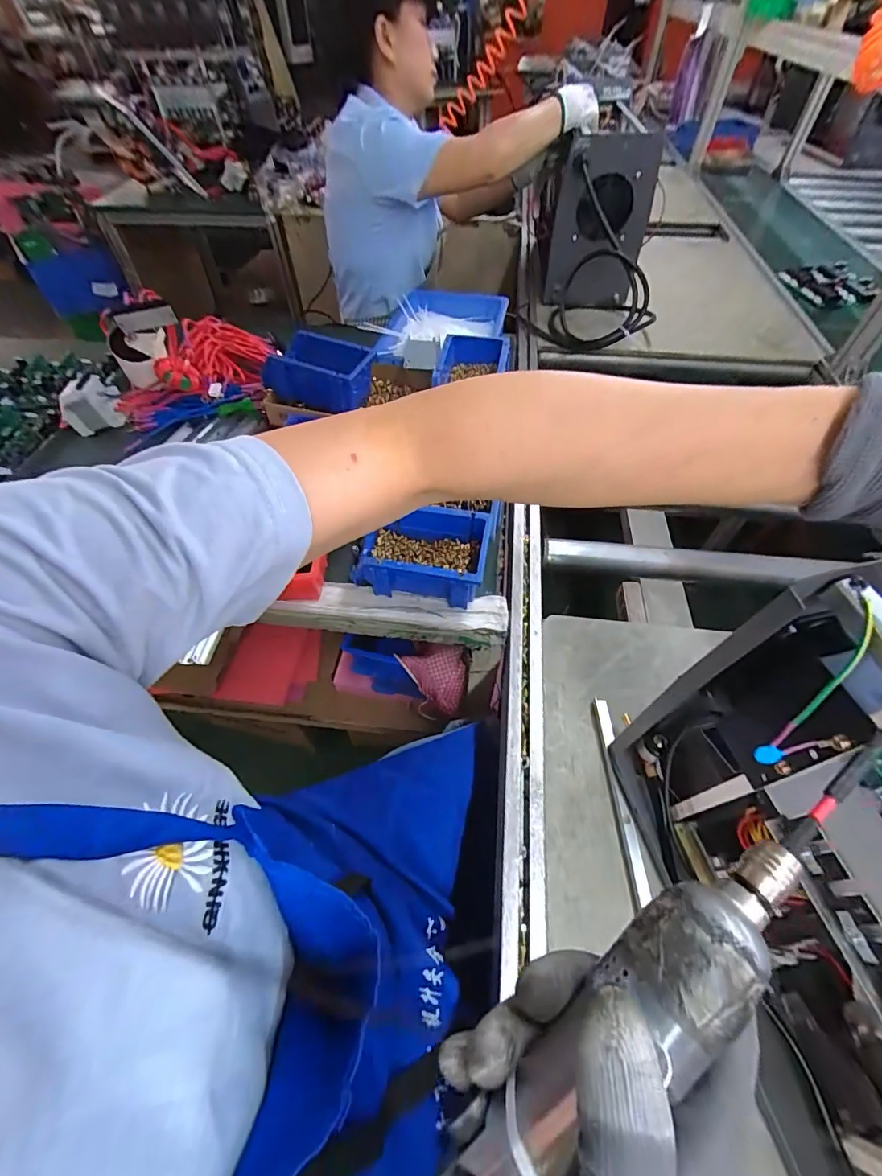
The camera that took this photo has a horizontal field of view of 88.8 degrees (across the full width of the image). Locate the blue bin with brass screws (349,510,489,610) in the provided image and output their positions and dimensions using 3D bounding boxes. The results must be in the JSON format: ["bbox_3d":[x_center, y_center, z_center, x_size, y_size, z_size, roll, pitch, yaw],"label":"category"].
[{"bbox_3d":[-0.025,-0.039,0.561,0.157,0.073,0.097,7,55,6],"label":"blue bin with brass screws"}]

